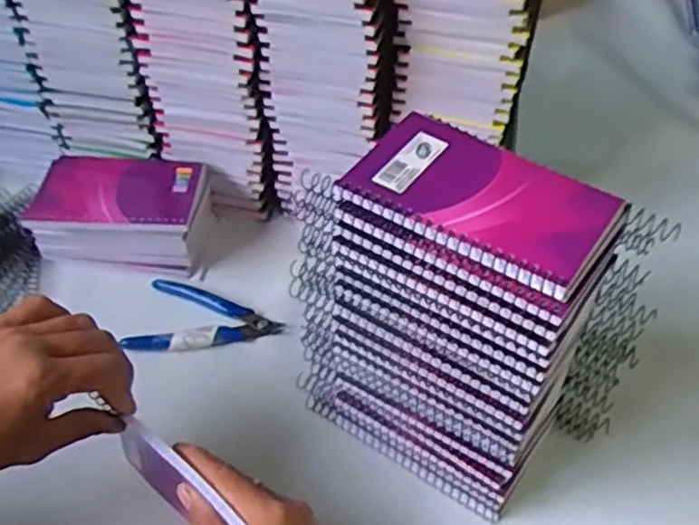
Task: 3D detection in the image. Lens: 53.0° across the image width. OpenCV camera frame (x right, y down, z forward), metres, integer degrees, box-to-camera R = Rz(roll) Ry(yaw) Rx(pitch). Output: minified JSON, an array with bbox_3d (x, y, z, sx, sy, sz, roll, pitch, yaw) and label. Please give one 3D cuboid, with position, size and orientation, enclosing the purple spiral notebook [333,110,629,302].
[{"bbox_3d":[0.069,-0.036,0.364,0.129,0.009,0.081,28,55,23],"label":"purple spiral notebook"}]

